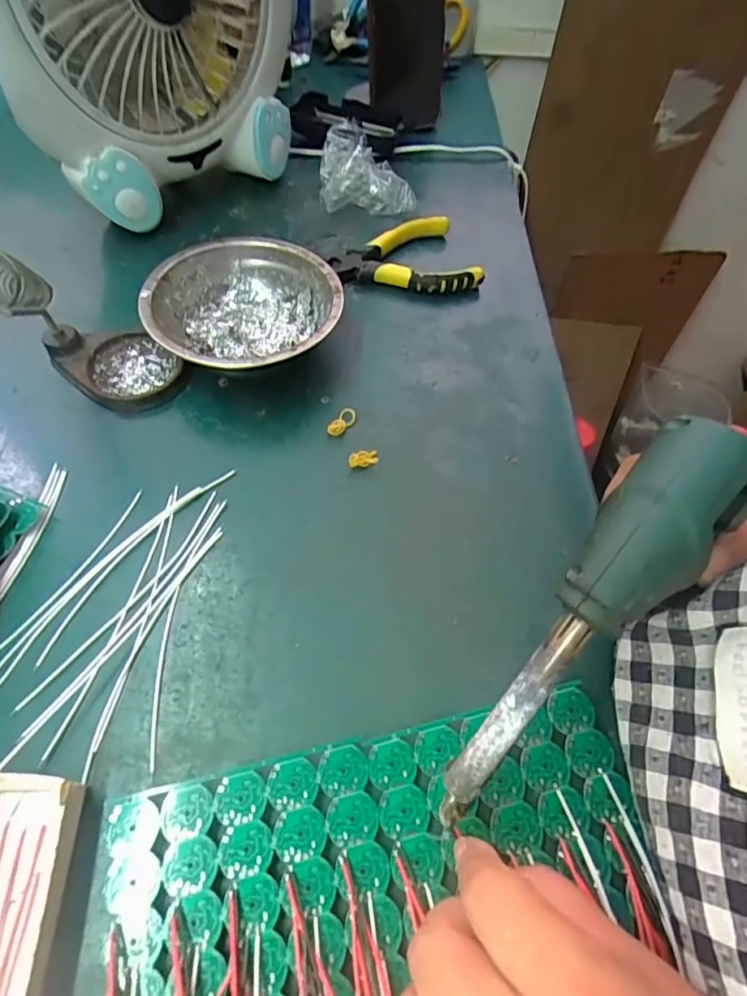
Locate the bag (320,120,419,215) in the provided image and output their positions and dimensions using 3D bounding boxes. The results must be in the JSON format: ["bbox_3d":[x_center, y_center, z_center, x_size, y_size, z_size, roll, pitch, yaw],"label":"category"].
[{"bbox_3d":[-0.005,-0.278,0.446,0.079,0.046,0.063,2,58,-3],"label":"bag"}]

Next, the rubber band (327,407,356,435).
[{"bbox_3d":[-0.020,-0.049,0.342,0.012,0.005,0.022,29,61,14],"label":"rubber band"}]

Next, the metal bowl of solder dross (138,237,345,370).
[{"bbox_3d":[-0.086,-0.121,0.358,0.121,0.042,0.119,2,58,-3],"label":"metal bowl of solder dross"}]

